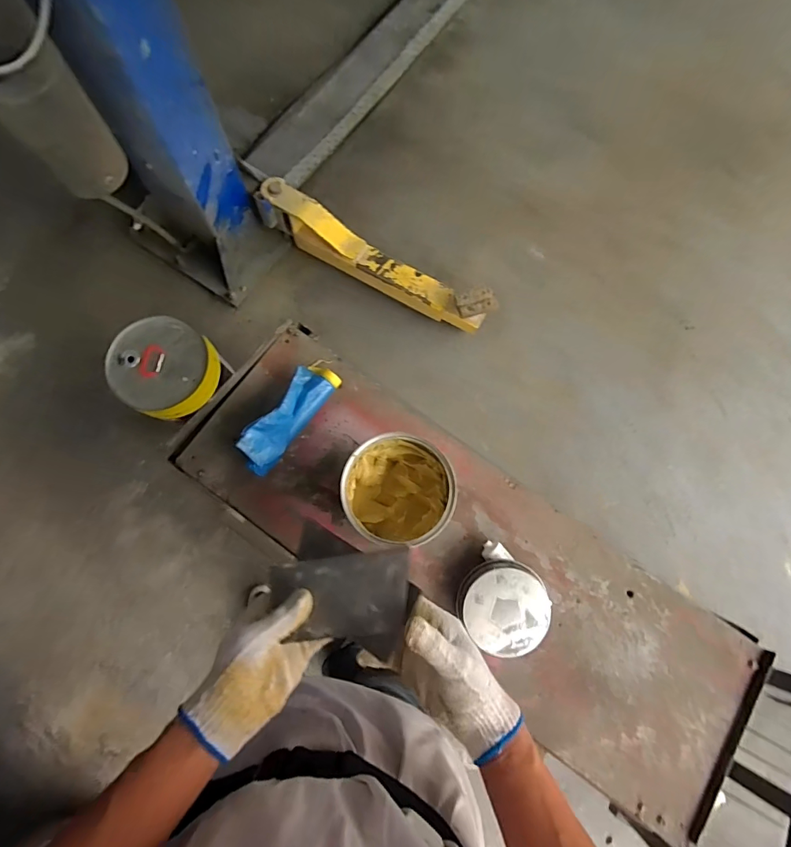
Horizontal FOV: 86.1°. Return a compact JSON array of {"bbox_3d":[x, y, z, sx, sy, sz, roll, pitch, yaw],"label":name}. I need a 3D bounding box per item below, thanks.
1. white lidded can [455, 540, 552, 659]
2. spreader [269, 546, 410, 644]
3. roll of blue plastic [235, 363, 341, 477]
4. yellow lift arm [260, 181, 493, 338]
[{"bbox_3d":[0.168,0.281,0.662,0.138,0.060,0.134,1,75,-3],"label":"white lidded can"},{"bbox_3d":[-0.050,0.161,0.395,0.131,0.004,0.072,-10,81,9],"label":"spreader"},{"bbox_3d":[-0.179,-0.015,0.702,0.061,0.083,0.207,34,76,6],"label":"roll of blue plastic"},{"bbox_3d":[-0.075,-0.566,1.479,0.873,0.144,0.129,30,76,5],"label":"yellow lift arm"}]

